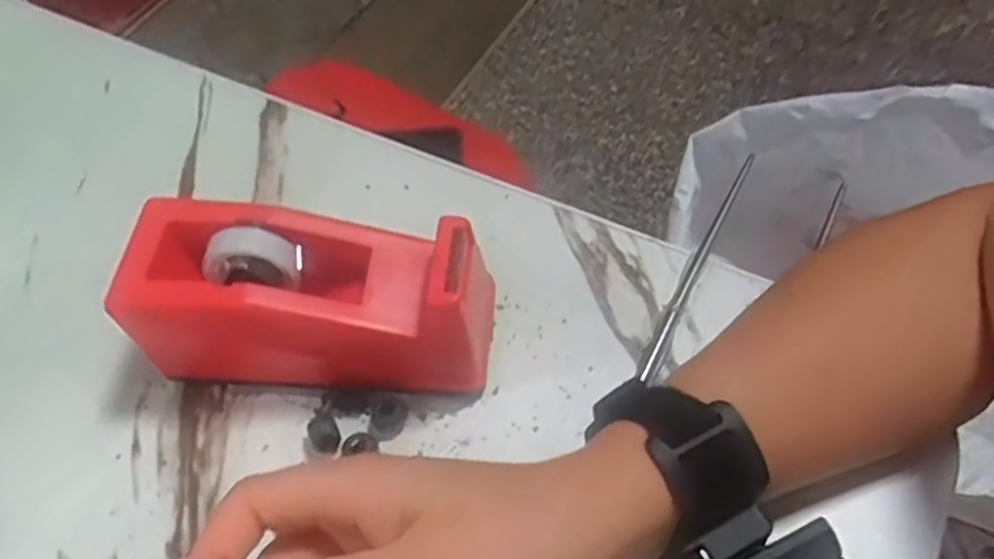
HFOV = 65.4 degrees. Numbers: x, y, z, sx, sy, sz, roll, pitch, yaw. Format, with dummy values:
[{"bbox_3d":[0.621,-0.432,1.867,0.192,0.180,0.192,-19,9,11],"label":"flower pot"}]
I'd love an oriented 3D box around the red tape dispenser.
[{"bbox_3d":[-0.079,0.010,0.338,0.149,0.075,0.057,2,56,5],"label":"red tape dispenser"}]

